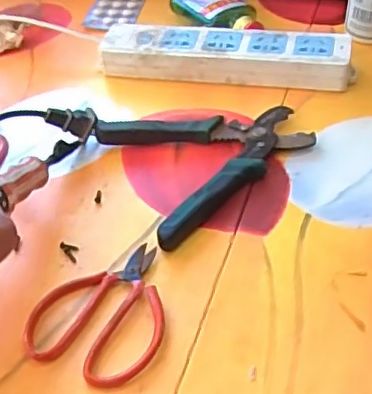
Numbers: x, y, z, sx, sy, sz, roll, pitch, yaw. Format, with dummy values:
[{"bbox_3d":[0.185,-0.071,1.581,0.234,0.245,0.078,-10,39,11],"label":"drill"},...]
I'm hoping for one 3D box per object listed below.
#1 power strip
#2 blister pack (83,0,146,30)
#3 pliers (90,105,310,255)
[{"bbox_3d":[0.037,-0.131,0.556,0.226,0.031,0.053,7,45,12],"label":"power strip"},{"bbox_3d":[-0.079,-0.215,0.674,0.058,0.004,0.083,4,45,9],"label":"blister pack"},{"bbox_3d":[0.024,-0.036,0.471,0.152,0.019,0.133,-21,46,-16],"label":"pliers"}]

